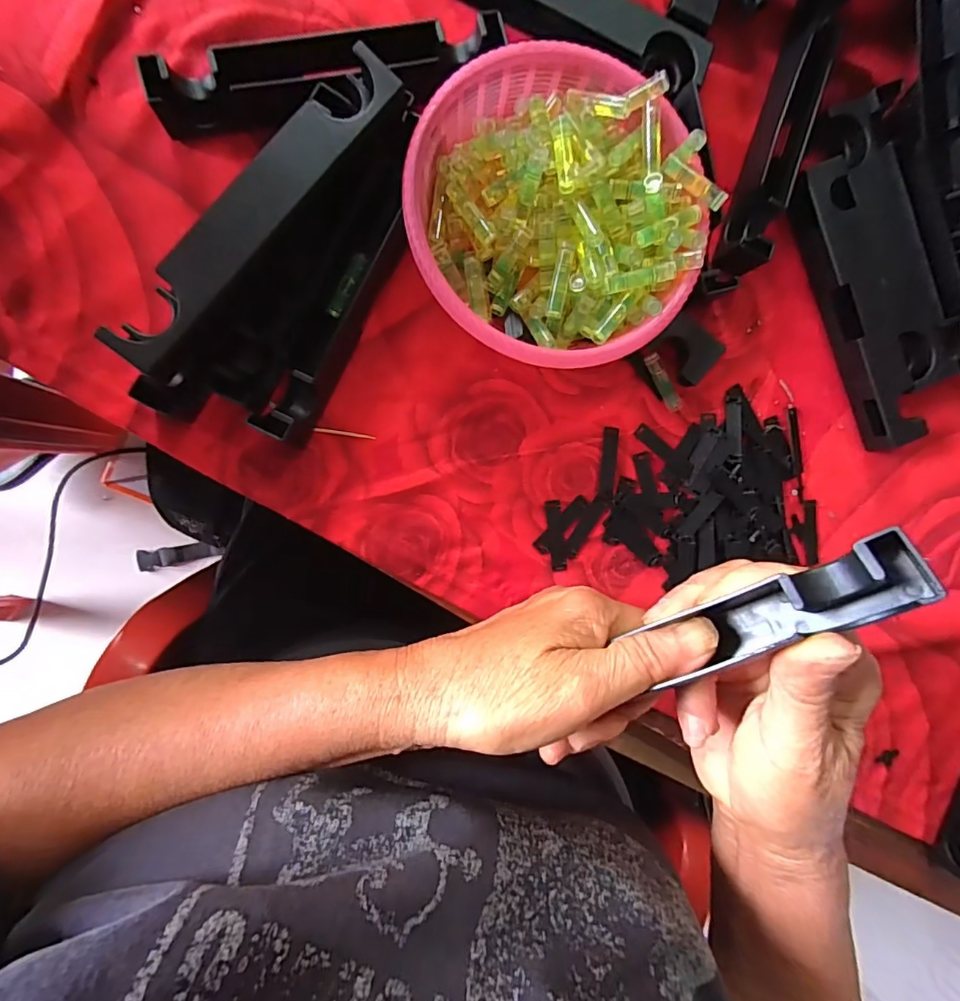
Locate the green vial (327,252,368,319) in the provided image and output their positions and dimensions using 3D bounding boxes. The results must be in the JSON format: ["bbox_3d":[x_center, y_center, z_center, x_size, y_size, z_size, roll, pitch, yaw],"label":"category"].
[{"bbox_3d":[-0.078,-0.127,0.300,0.007,0.008,0.041,28,87,-9],"label":"green vial"}]

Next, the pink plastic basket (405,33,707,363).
[{"bbox_3d":[0.042,-0.166,0.302,0.163,0.054,0.164,0,92,-9],"label":"pink plastic basket"}]

